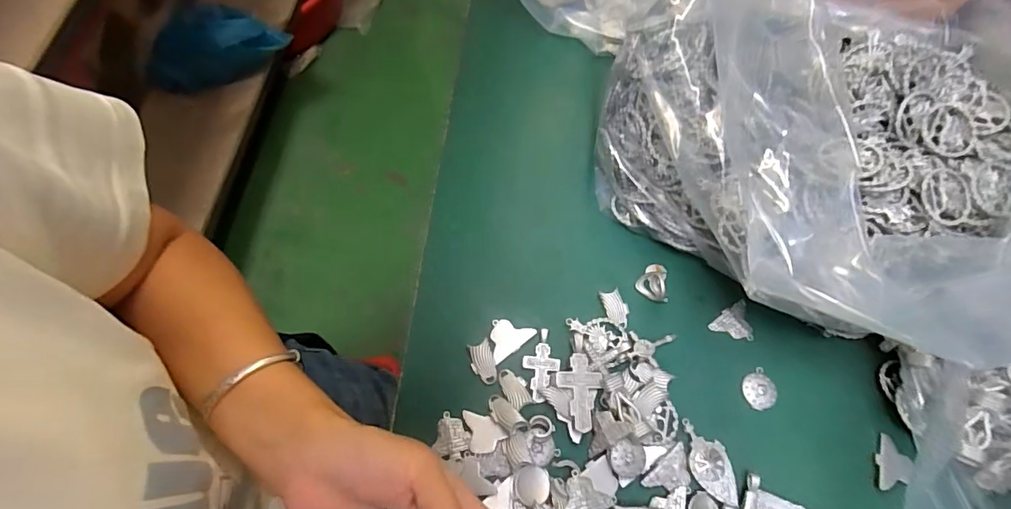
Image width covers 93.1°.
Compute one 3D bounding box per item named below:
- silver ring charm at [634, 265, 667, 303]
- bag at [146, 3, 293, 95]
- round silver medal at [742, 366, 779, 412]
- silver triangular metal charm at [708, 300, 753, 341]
[{"bbox_3d":[0.109,0.020,0.358,0.021,0.009,0.029,11,67,3],"label":"silver ring charm"},{"bbox_3d":[-0.618,-0.455,1.011,0.297,0.118,0.144,-15,69,-5],"label":"bag"},{"bbox_3d":[0.177,0.094,0.332,0.023,0.004,0.023,1,67,-1],"label":"round silver medal"},{"bbox_3d":[0.164,0.049,0.350,0.029,0.004,0.027,-3,67,-3],"label":"silver triangular metal charm"}]

